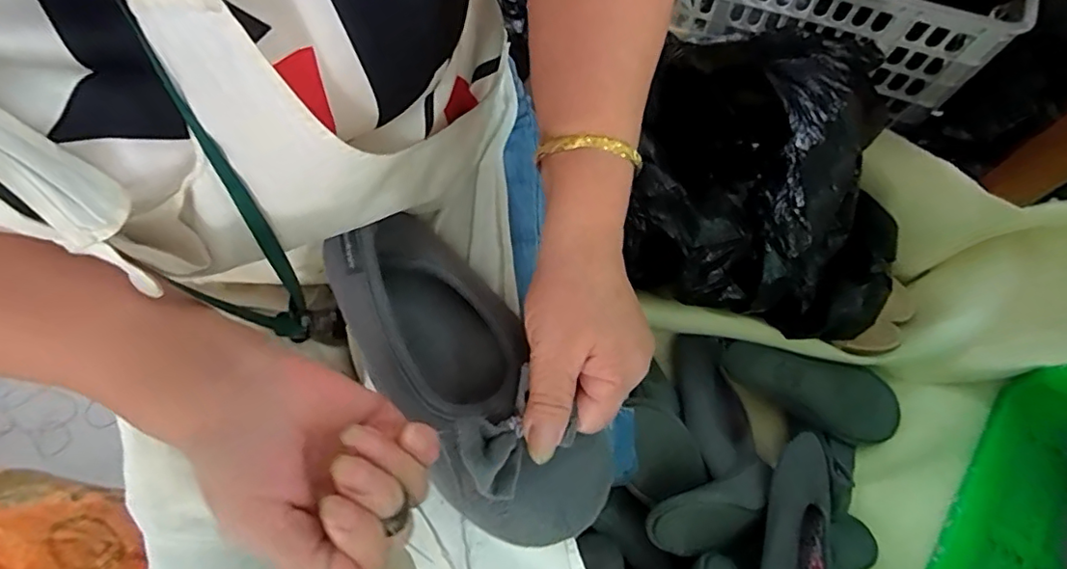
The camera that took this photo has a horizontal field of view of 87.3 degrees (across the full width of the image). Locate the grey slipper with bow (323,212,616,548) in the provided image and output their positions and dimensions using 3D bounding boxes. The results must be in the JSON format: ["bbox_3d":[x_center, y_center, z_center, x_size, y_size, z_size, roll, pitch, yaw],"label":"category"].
[{"bbox_3d":[-0.045,0.046,0.324,0.085,0.047,0.215,-34,71,-10],"label":"grey slipper with bow"}]

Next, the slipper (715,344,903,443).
[{"bbox_3d":[0.374,0.140,0.753,0.236,0.043,0.087,21,73,8],"label":"slipper"}]

